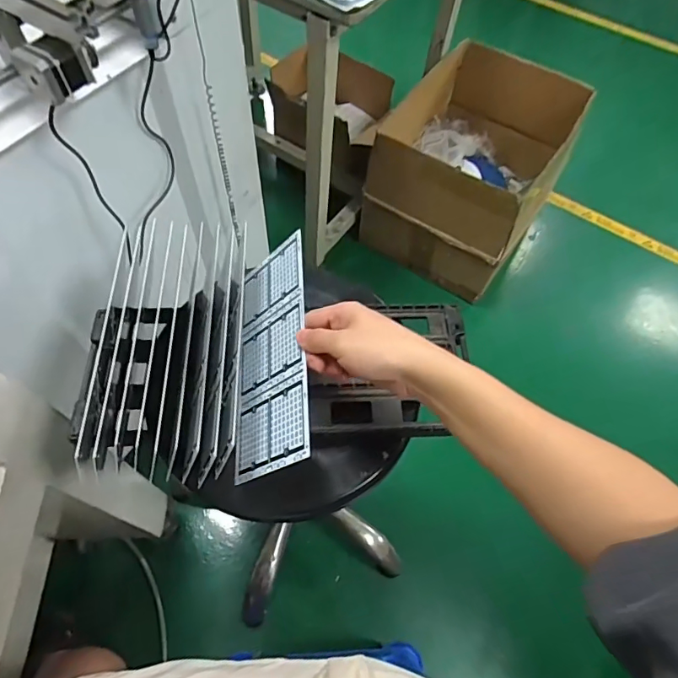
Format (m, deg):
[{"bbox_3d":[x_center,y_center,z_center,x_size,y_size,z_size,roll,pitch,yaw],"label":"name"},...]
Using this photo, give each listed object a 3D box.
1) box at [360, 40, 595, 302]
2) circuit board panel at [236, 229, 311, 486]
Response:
[{"bbox_3d":[0.361,-0.504,1.378,0.469,0.340,0.561,33,66,15],"label":"box"},{"bbox_3d":[-0.070,0.014,0.495,0.005,0.114,0.239,20,53,-37],"label":"circuit board panel"}]

